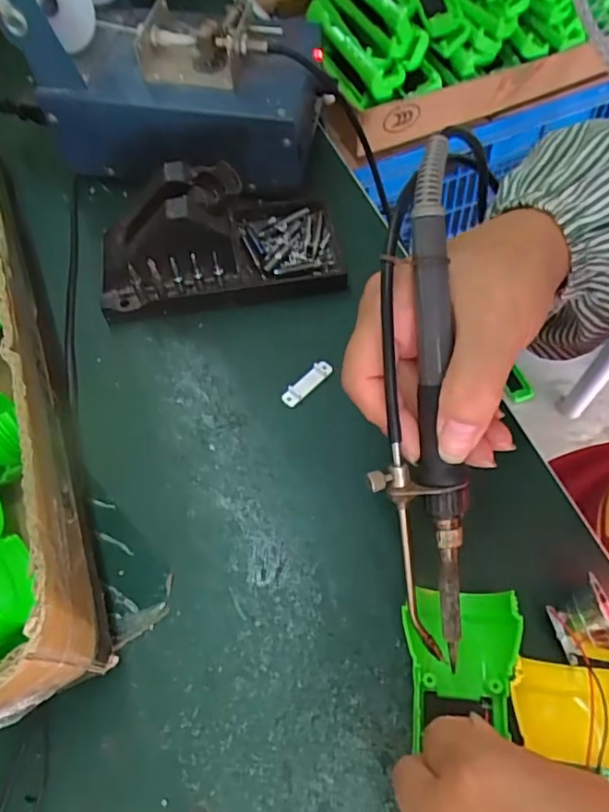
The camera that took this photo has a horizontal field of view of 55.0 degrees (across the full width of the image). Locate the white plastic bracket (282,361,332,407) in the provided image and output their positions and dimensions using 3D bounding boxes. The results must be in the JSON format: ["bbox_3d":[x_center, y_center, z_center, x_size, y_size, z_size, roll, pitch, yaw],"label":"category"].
[{"bbox_3d":[0.002,-0.014,0.355,0.011,0.005,0.037,37,69,20],"label":"white plastic bracket"}]

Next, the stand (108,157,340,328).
[{"bbox_3d":[-0.057,-0.117,0.375,0.152,0.069,0.080,-10,62,-3],"label":"stand"}]

